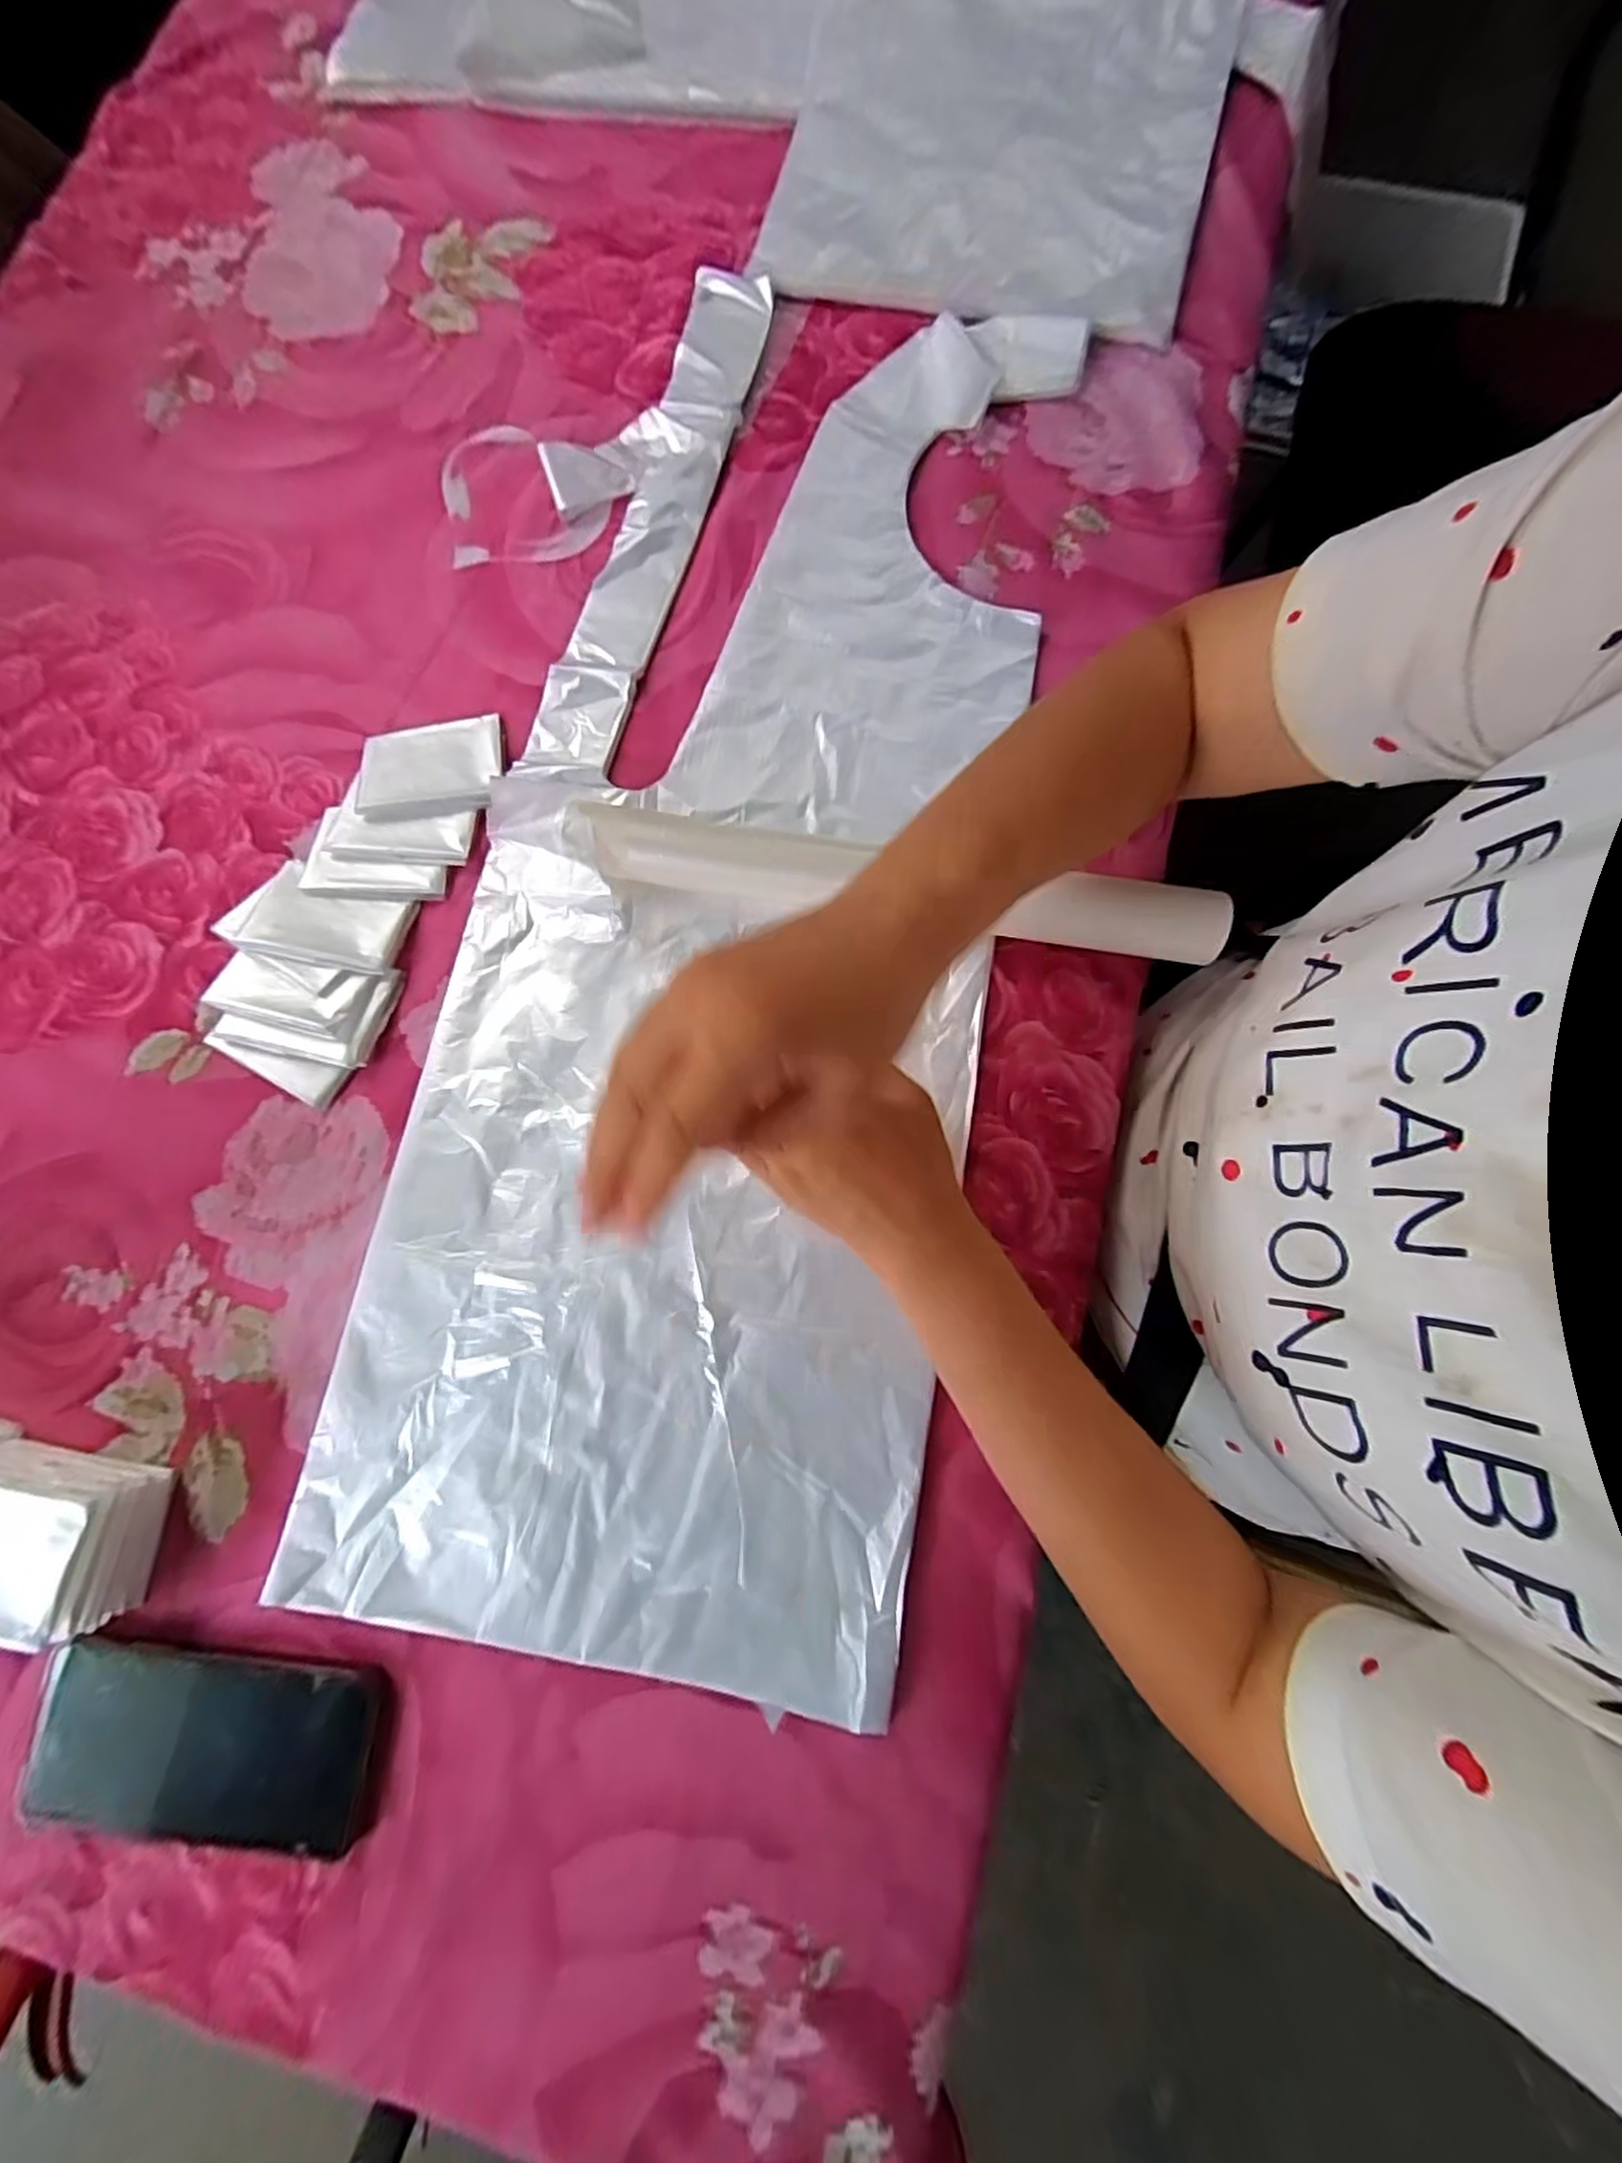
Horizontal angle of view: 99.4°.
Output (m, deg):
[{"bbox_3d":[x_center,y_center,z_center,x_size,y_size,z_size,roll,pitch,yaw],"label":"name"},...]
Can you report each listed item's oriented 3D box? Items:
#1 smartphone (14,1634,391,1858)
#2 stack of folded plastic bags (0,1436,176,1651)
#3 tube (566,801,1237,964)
[{"bbox_3d":[-0.287,0.316,0.326,0.164,0.009,0.080,5,79,2],"label":"smartphone"},{"bbox_3d":[-0.369,0.217,0.325,0.091,0.054,0.070,12,79,3],"label":"stack of folded plastic bags"},{"bbox_3d":[0.047,-0.110,0.390,0.357,0.035,0.040,8,79,2],"label":"tube"}]

